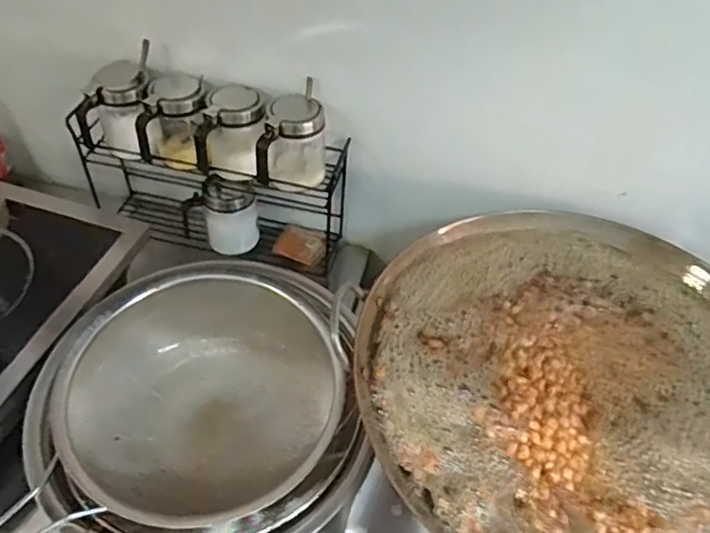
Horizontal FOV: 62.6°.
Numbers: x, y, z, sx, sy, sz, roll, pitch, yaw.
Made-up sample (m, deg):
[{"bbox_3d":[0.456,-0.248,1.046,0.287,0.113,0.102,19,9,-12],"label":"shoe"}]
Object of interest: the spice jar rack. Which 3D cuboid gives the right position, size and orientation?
[{"bbox_3d":[-0.203,-0.139,0.834,0.372,0.253,0.129,12,49,7],"label":"spice jar rack"}]

